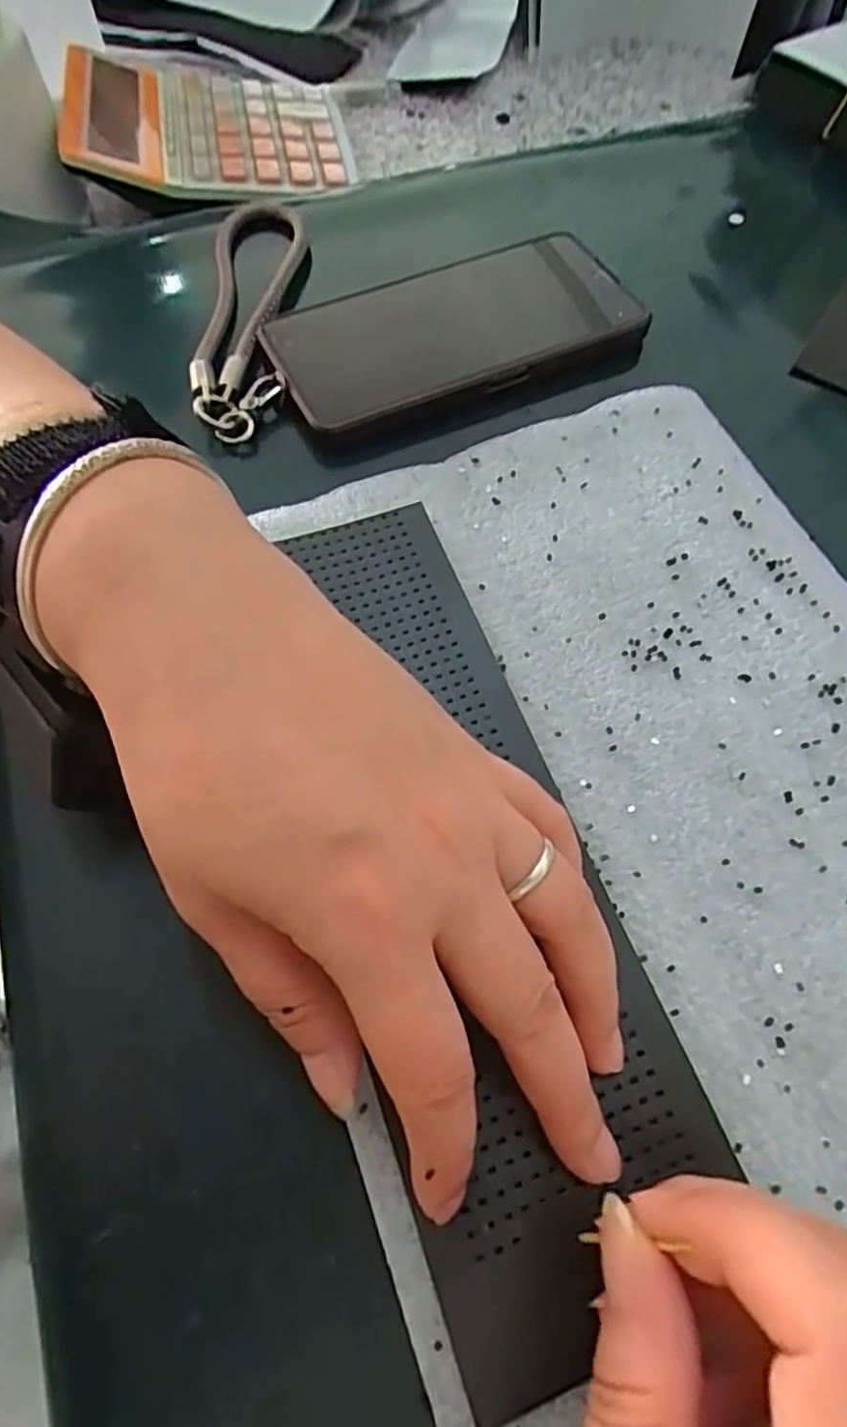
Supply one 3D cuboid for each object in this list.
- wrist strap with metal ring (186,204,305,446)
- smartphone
[{"bbox_3d":[-0.083,-0.191,0.324,0.044,0.020,0.162,-1,63,0],"label":"wrist strap with metal ring"},{"bbox_3d":[0.011,-0.176,0.316,0.163,0.011,0.089,-27,66,-13],"label":"smartphone"}]

